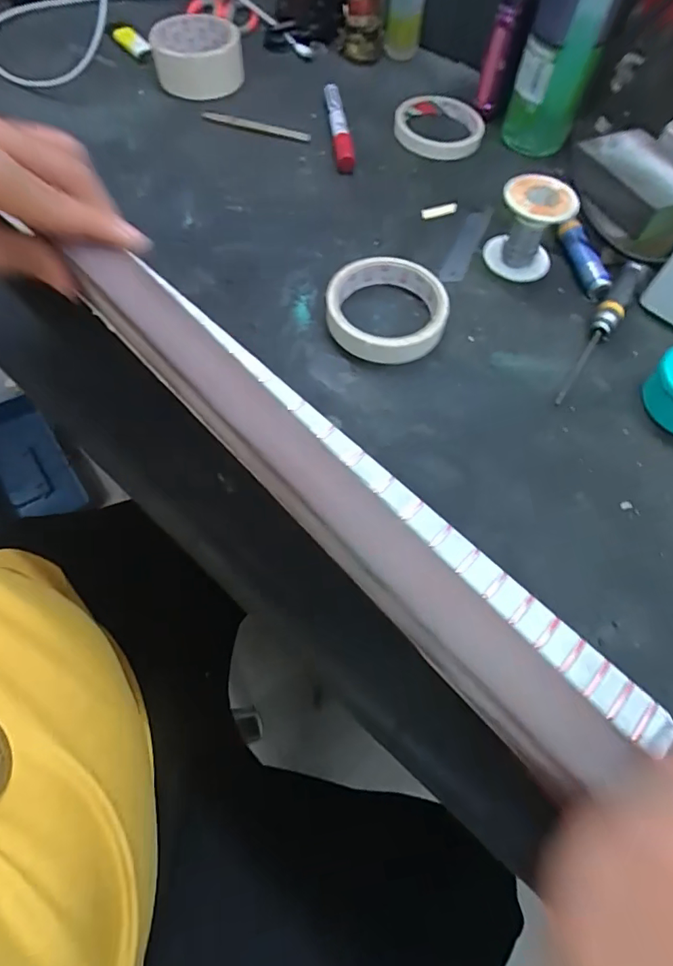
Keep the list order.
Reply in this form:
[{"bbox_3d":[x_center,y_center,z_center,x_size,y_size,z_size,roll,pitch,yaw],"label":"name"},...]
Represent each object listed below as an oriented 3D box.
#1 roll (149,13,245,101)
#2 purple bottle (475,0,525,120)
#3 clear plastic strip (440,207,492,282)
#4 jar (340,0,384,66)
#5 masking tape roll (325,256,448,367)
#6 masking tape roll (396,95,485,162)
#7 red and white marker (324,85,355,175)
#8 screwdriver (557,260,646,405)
[{"bbox_3d":[-0.151,-0.463,0.504,0.090,0.042,0.093,-11,64,-8],"label":"roll"},{"bbox_3d":[0.159,-0.422,0.453,0.025,0.117,0.027,15,64,5],"label":"purple bottle"},{"bbox_3d":[0.114,-0.209,0.410,0.019,0.004,0.104,22,64,8],"label":"clear plastic strip"},{"bbox_3d":[0.029,-0.523,0.511,0.048,0.099,0.048,2,63,-2],"label":"jar"},{"bbox_3d":[0.038,-0.133,0.359,0.089,0.020,0.089,1,63,-2],"label":"masking tape roll"},{"bbox_3d":[0.106,-0.365,0.482,0.087,0.015,0.083,1,63,-2],"label":"masking tape roll"},{"bbox_3d":[0.002,-0.351,0.466,0.017,0.022,0.117,-6,64,-6],"label":"red and white marker"},{"bbox_3d":[0.198,-0.115,0.356,0.019,0.021,0.151,34,67,13],"label":"screwdriver"}]

